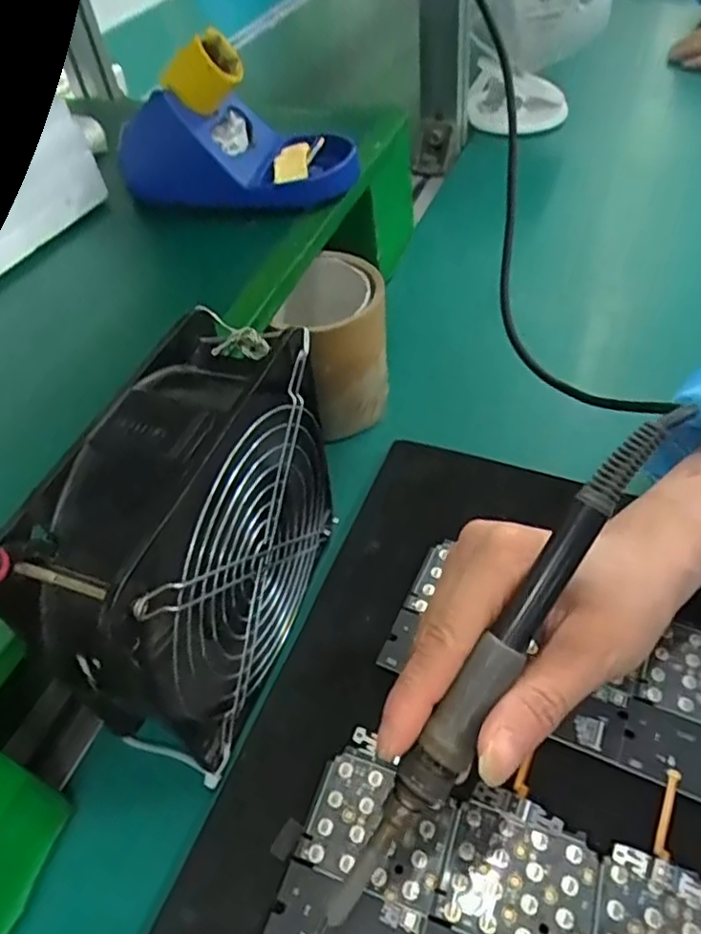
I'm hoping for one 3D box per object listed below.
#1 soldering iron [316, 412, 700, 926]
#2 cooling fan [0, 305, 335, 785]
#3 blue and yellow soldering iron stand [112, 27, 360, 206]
[{"bbox_3d":[0.048,0.069,0.220,0.016,0.013,0.203,33,94,32],"label":"soldering iron"},{"bbox_3d":[-0.062,0.036,0.285,0.062,0.145,0.152,10,50,16],"label":"cooling fan"},{"bbox_3d":[-0.072,-0.220,0.426,0.147,0.093,0.085,13,49,19],"label":"blue and yellow soldering iron stand"}]

